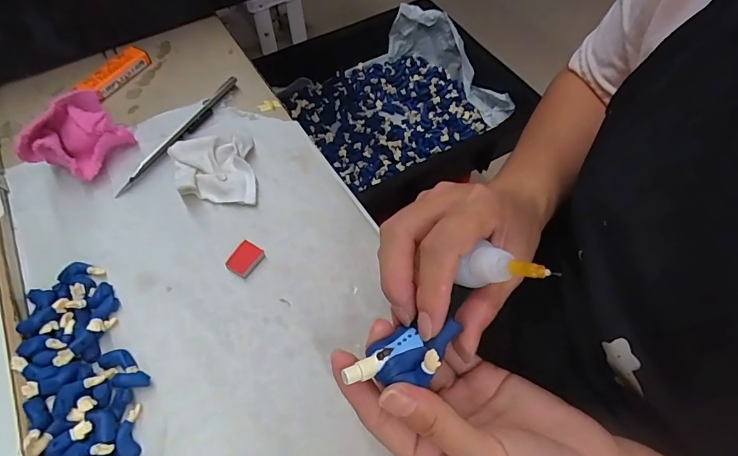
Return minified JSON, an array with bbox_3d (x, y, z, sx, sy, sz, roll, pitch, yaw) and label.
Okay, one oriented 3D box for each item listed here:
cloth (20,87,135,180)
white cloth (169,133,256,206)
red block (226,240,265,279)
[{"bbox_3d":[-0.218,-0.070,0.323,0.046,0.041,0.075,20,62,12],"label":"cloth"},{"bbox_3d":[-0.118,-0.043,0.322,0.060,0.016,0.057,-9,59,-5],"label":"white cloth"},{"bbox_3d":[-0.084,0.021,0.291,0.019,0.005,0.023,29,63,17],"label":"red block"}]

